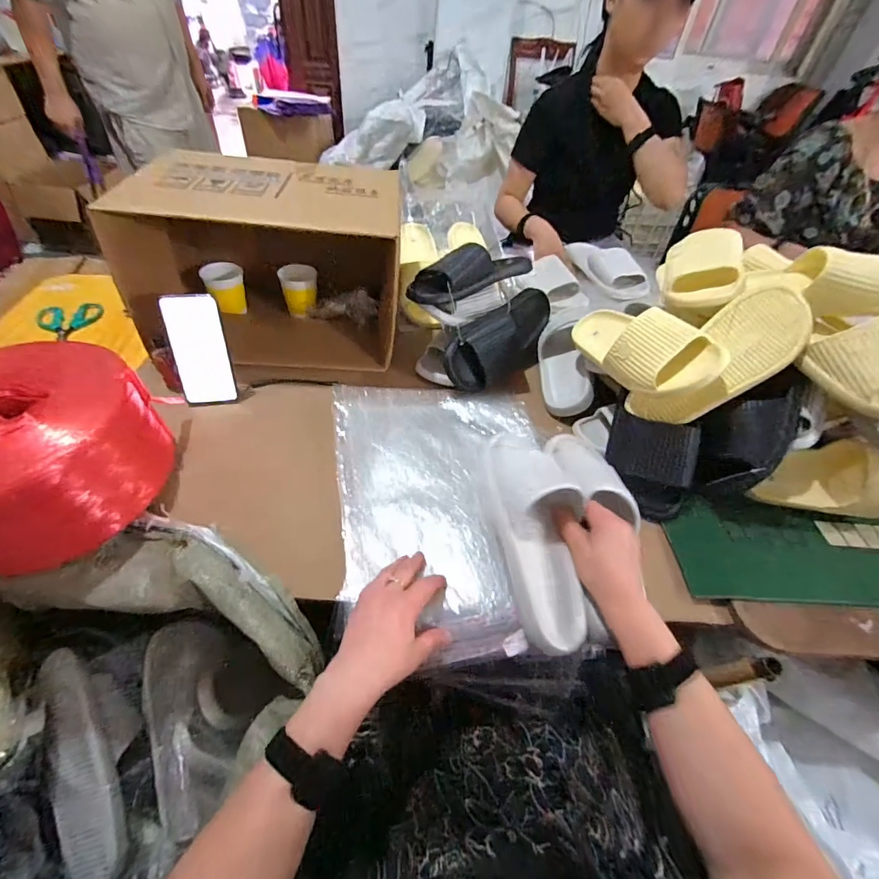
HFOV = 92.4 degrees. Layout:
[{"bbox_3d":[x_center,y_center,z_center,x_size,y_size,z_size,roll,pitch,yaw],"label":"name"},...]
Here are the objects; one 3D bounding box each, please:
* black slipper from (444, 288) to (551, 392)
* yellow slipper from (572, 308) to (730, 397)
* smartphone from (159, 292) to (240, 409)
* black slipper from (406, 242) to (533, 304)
[{"bbox_3d":[0.111,-0.176,0.746,0.064,0.122,0.251,13,43,38],"label":"black slipper"},{"bbox_3d":[0.273,-0.149,0.608,0.103,0.082,0.246,-38,35,4],"label":"yellow slipper"},{"bbox_3d":[-0.349,-0.127,0.618,0.073,0.160,0.013,-6,26,-12],"label":"smartphone"},{"bbox_3d":[0.063,-0.302,0.728,0.254,0.069,0.098,-29,56,-28],"label":"black slipper"}]

